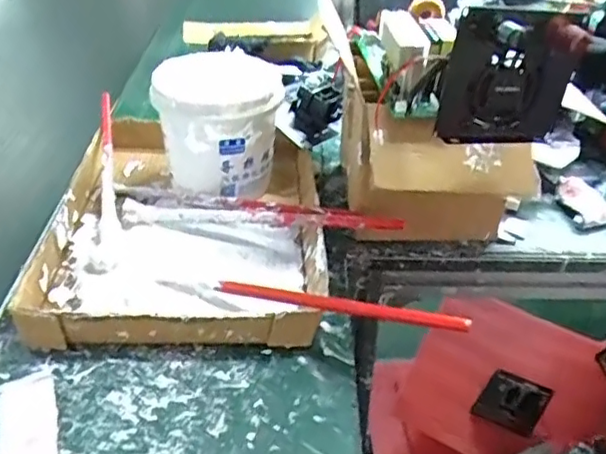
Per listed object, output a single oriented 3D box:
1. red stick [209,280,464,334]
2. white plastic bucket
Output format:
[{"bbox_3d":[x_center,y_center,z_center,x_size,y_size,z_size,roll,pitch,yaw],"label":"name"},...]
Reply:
[{"bbox_3d":[0.021,0.057,0.455,0.203,0.012,0.008,5,34,29],"label":"red stick"},{"bbox_3d":[-0.084,-0.098,0.620,0.116,0.117,0.118,2,37,-1],"label":"white plastic bucket"}]

